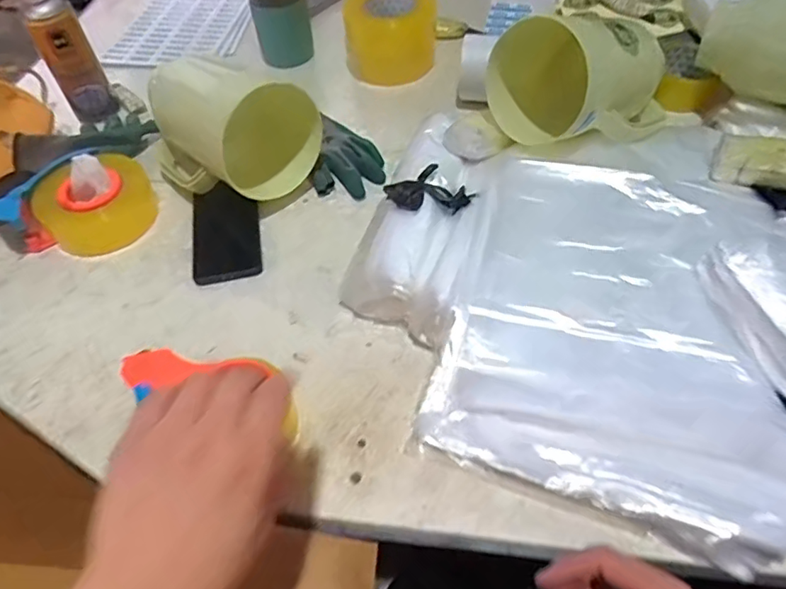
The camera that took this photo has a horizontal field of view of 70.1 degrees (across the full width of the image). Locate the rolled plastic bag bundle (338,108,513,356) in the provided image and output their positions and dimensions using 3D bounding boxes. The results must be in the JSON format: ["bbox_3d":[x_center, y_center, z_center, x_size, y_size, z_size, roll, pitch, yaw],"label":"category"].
[{"bbox_3d":[0.044,-0.092,0.644,0.126,0.064,0.312,14,54,13],"label":"rolled plastic bag bundle"}]

